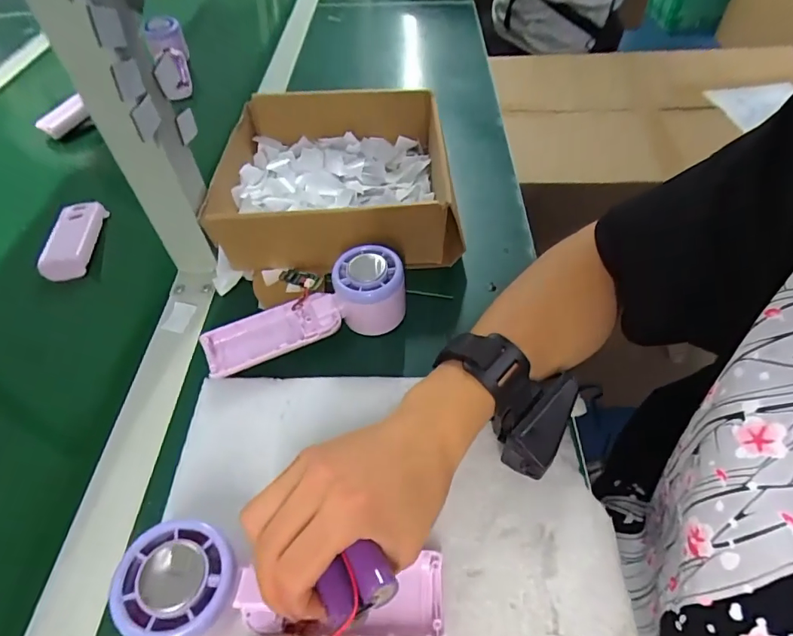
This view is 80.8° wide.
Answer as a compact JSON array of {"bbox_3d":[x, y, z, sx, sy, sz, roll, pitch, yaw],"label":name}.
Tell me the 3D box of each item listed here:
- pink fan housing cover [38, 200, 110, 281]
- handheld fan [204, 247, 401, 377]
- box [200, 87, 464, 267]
[{"bbox_3d":[-0.332,-0.081,0.475,0.051,0.017,0.103,-9,52,-5],"label":"pink fan housing cover"},{"bbox_3d":[-0.074,-0.009,0.373,0.164,0.049,0.065,-17,52,-11],"label":"handheld fan"},{"bbox_3d":[-0.055,-0.145,0.477,0.218,0.074,0.218,0,52,2],"label":"box"}]

